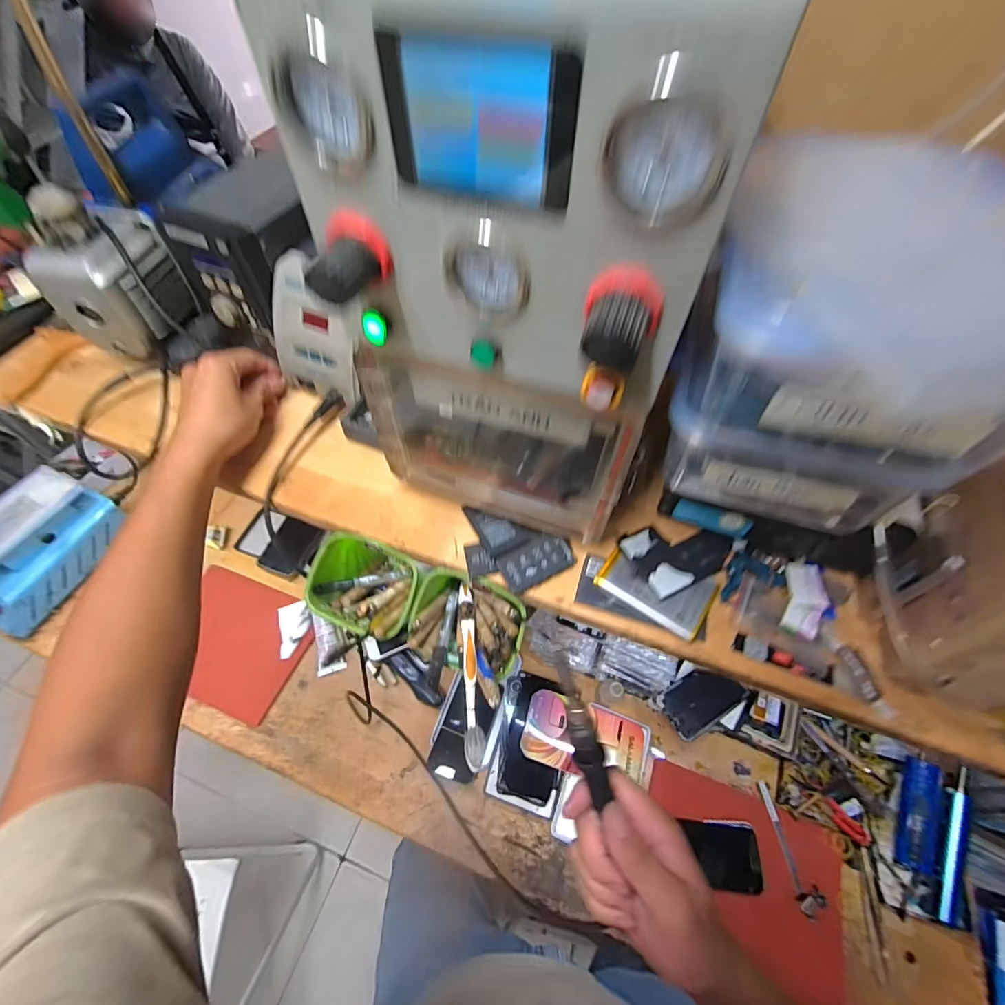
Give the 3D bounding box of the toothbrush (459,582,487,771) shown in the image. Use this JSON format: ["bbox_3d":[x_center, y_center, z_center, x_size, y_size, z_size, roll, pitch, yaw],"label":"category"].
[{"bbox_3d":[-0.029,0.145,0.414,0.015,0.016,0.177,-5,43,-4],"label":"toothbrush"}]

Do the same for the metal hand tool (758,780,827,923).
[{"bbox_3d":[0.377,0.456,0.605,0.032,0.018,0.141,-9,58,-6],"label":"metal hand tool"}]

